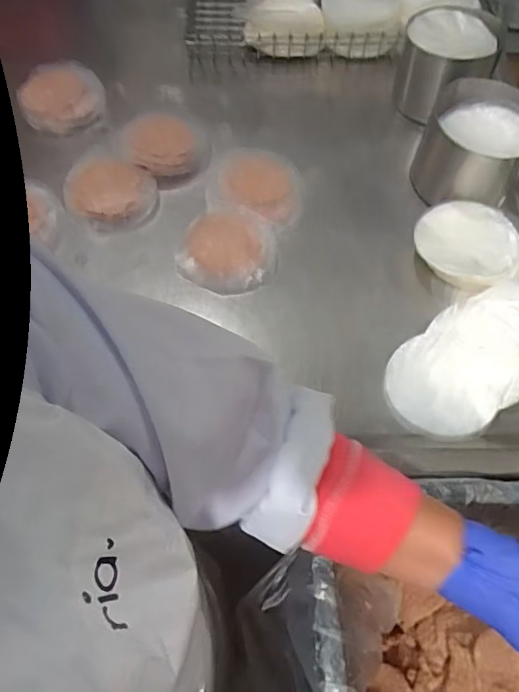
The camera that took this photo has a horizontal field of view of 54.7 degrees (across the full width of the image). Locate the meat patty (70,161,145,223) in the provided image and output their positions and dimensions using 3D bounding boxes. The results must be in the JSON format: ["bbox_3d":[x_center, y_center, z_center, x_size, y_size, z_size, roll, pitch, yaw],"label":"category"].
[{"bbox_3d":[-0.203,-0.213,0.678,0.092,0.019,0.094,-1,61,1],"label":"meat patty"}]

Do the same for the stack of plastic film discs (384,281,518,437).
[{"bbox_3d":[0.255,0.010,0.571,0.234,0.036,0.125,-28,65,-14],"label":"stack of plastic film discs"}]

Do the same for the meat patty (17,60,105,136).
[{"bbox_3d":[-0.296,-0.374,0.754,0.121,0.032,0.126,0,61,1],"label":"meat patty"}]

